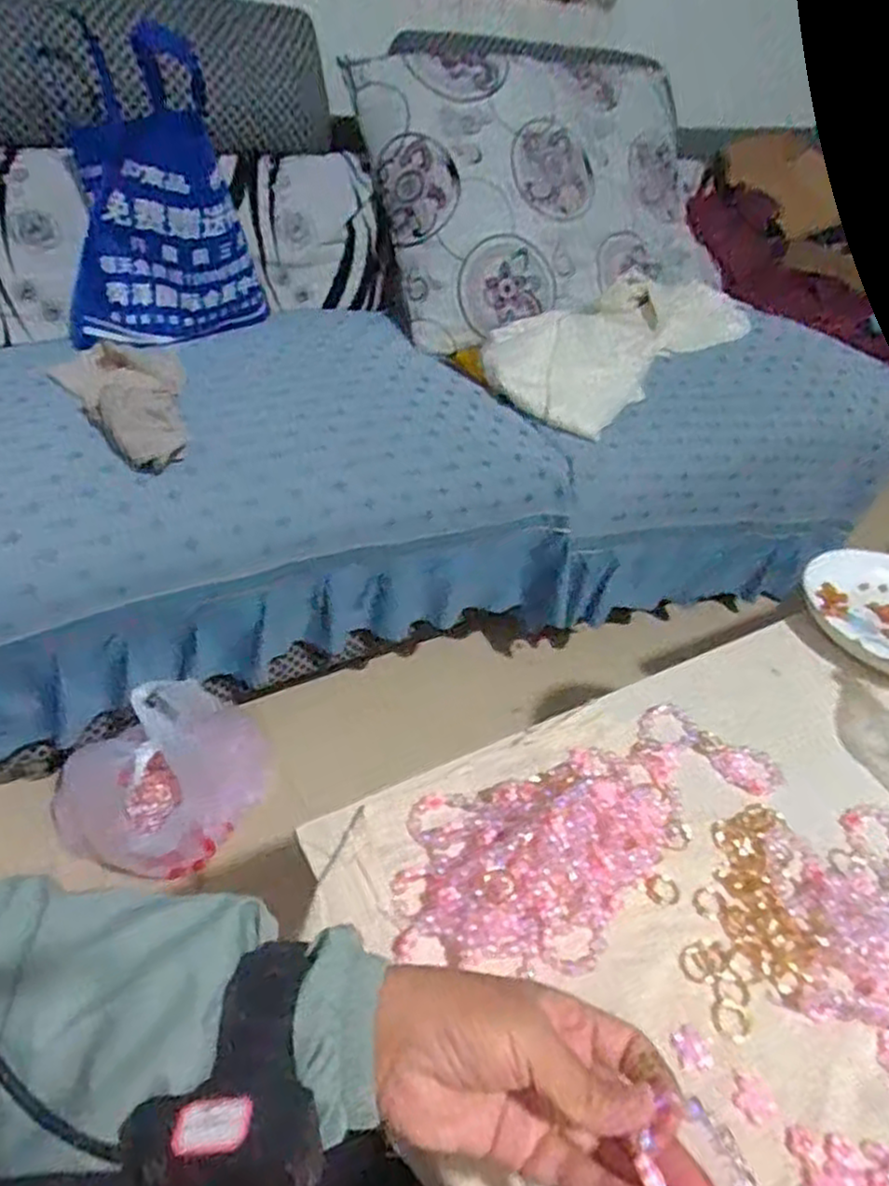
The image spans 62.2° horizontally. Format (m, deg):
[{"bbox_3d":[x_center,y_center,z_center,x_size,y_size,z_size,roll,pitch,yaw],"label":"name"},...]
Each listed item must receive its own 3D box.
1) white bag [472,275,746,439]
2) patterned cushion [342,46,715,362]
[{"bbox_3d":[0.334,-0.487,1.379,0.584,0.062,0.266,-37,79,-27],"label":"white bag"},{"bbox_3d":[0.232,-0.808,1.460,0.737,0.552,0.158,-16,9,-26],"label":"patterned cushion"}]

